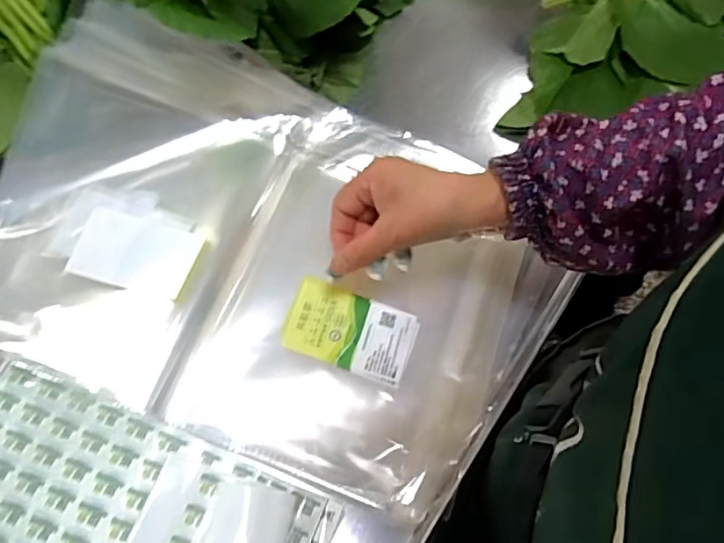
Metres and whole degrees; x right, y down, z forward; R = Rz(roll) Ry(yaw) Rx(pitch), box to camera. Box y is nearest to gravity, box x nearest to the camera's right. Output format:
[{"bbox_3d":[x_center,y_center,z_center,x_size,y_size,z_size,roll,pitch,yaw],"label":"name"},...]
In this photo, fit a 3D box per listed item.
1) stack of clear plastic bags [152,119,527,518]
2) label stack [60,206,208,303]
[{"bbox_3d":[0.007,0.014,0.472,0.230,0.029,0.321,19,66,6],"label":"stack of clear plastic bags"},{"bbox_3d":[-0.186,-0.015,0.454,0.103,0.004,0.062,15,65,4],"label":"label stack"}]

